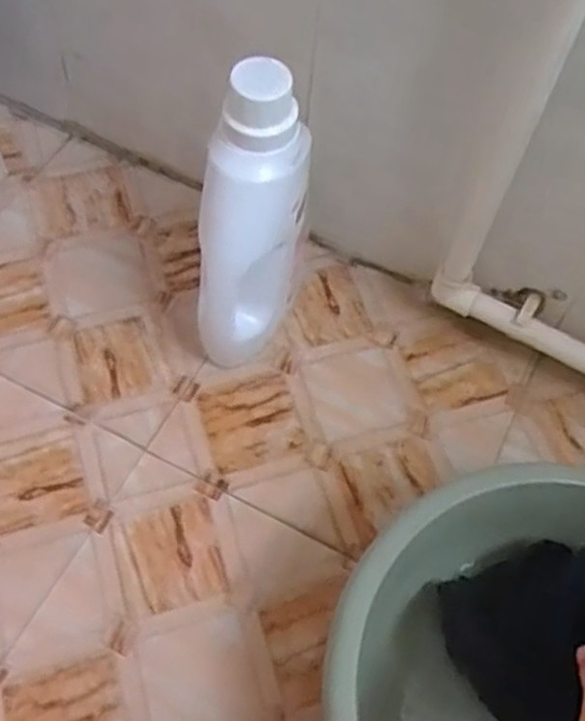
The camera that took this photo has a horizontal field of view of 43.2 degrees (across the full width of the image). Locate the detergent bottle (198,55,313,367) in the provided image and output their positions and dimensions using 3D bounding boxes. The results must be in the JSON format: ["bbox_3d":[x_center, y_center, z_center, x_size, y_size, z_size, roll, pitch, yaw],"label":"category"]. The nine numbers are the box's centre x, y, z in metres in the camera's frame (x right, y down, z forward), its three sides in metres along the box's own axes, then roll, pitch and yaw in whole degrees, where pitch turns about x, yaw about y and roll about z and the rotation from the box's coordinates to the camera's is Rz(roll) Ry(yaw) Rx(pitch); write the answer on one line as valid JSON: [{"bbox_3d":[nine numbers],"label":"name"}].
[{"bbox_3d":[-0.039,-0.099,0.639,0.090,0.284,0.117,9,60,2],"label":"detergent bottle"}]

